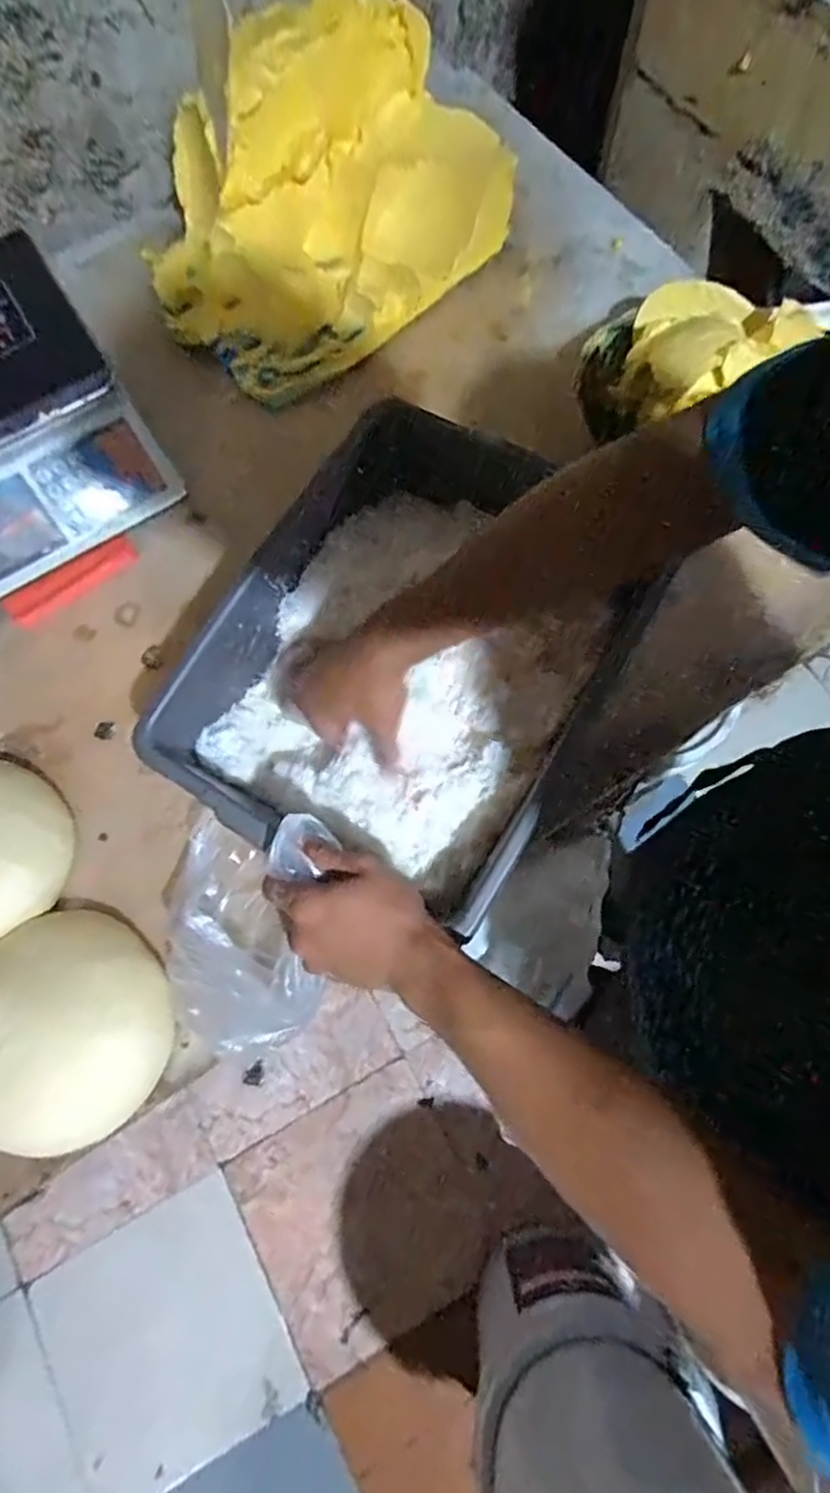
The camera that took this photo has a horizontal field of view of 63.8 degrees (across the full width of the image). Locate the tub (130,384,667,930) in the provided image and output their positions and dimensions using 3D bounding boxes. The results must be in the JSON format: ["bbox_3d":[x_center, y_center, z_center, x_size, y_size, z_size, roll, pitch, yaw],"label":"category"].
[{"bbox_3d":[-0.005,-0.078,0.571,0.320,0.121,0.388,30,75,10],"label":"tub"}]

